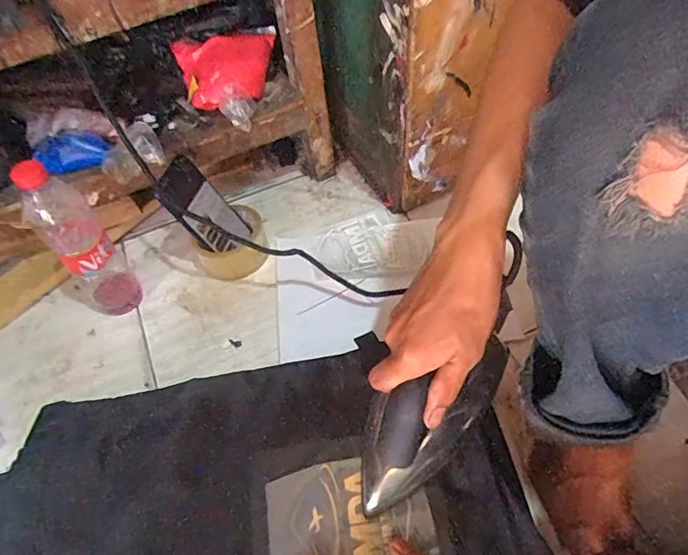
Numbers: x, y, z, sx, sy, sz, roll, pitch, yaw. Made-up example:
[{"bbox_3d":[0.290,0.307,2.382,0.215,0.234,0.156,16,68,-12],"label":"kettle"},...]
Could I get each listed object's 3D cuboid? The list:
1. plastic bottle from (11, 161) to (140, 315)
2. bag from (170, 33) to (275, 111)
[{"bbox_3d":[-0.316,-0.041,0.591,0.067,0.220,0.073,-38,59,-22],"label":"plastic bottle"},{"bbox_3d":[-0.143,-0.263,0.645,0.128,0.068,0.097,-18,54,-9],"label":"bag"}]

